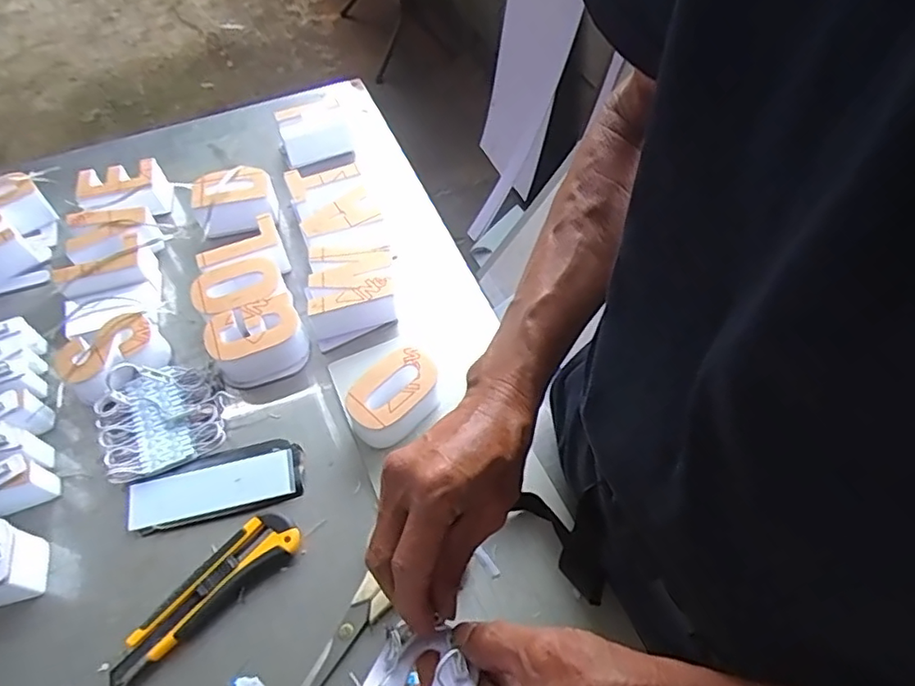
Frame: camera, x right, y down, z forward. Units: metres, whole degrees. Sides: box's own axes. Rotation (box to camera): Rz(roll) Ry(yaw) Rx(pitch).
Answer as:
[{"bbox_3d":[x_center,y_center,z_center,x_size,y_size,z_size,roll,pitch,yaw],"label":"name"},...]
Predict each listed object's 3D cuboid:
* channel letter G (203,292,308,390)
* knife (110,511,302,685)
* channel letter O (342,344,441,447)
[{"bbox_3d":[-0.187,0.000,0.555,0.083,0.046,0.060,-25,60,-13],"label":"channel letter G"},{"bbox_3d":[-0.193,0.190,0.449,0.152,0.020,0.039,-35,63,-19],"label":"knife"},{"bbox_3d":[-0.055,0.049,0.519,0.084,0.049,0.052,-39,64,-20],"label":"channel letter O"}]

